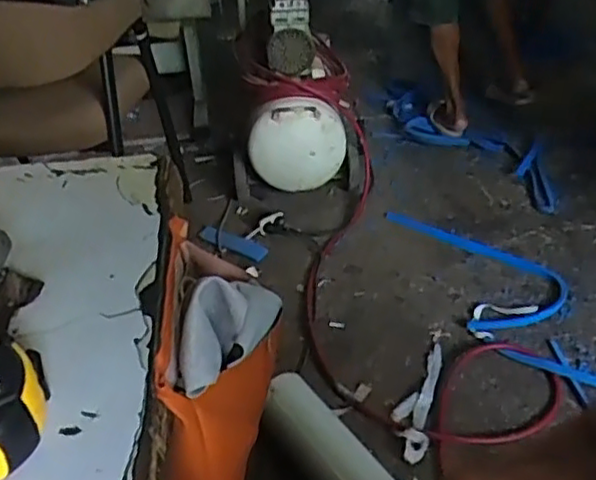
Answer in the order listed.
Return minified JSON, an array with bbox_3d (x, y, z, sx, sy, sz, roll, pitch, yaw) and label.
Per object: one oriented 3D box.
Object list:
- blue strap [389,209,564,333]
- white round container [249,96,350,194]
[{"bbox_3d":[0.459,0.040,1.688,0.288,0.064,0.468,-15,36,-14],"label":"blue strap"},{"bbox_3d":[-0.003,-0.258,1.834,0.259,0.259,0.100,1,35,9],"label":"white round container"}]

